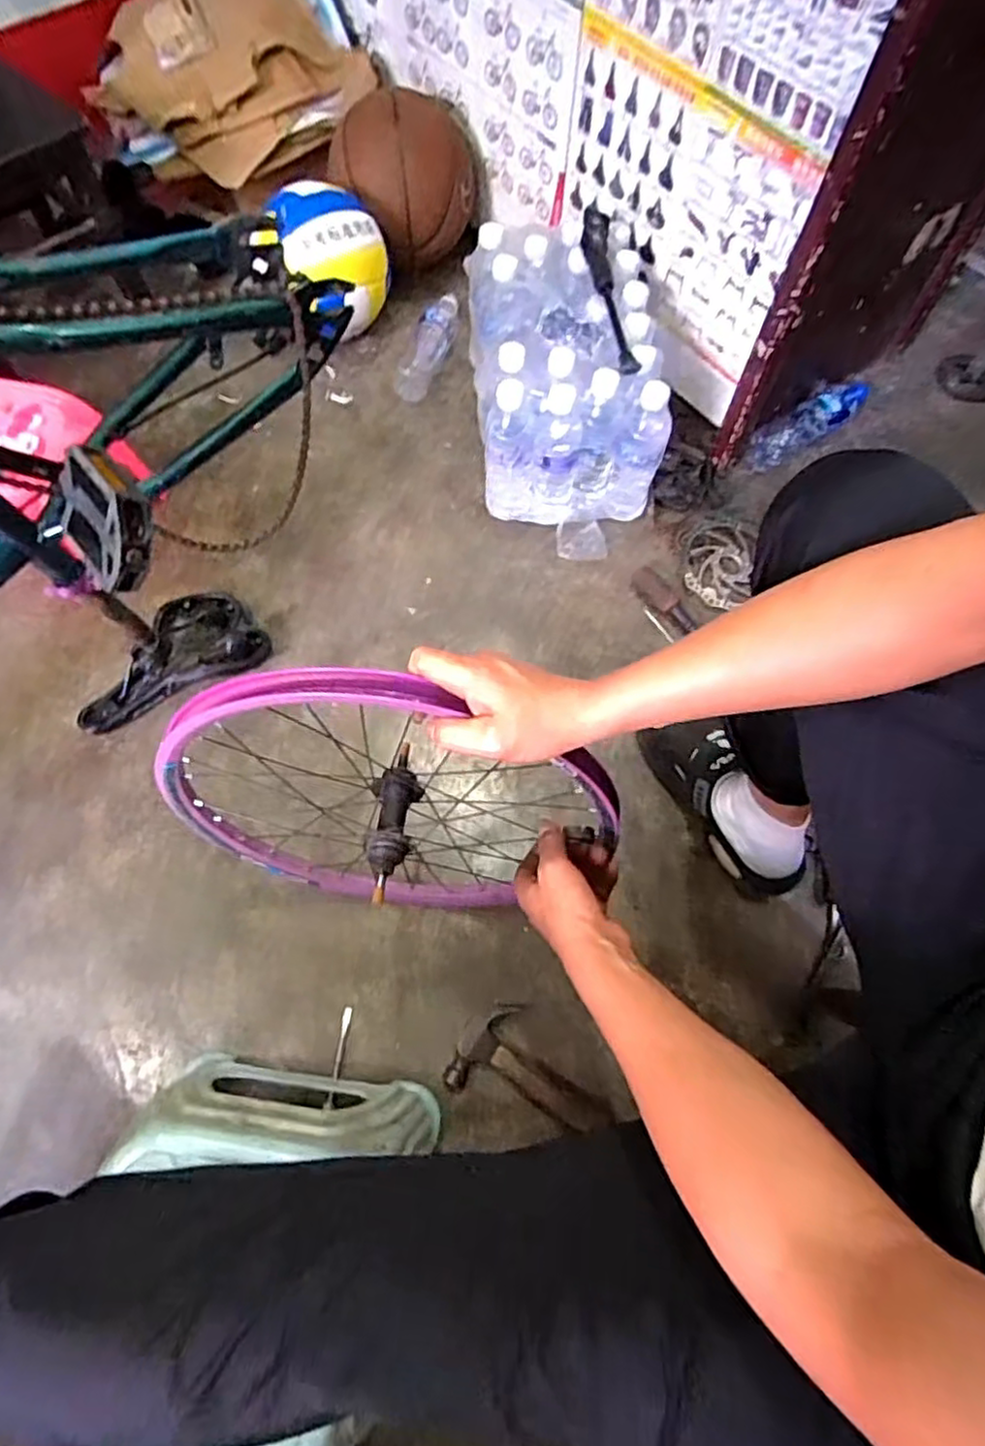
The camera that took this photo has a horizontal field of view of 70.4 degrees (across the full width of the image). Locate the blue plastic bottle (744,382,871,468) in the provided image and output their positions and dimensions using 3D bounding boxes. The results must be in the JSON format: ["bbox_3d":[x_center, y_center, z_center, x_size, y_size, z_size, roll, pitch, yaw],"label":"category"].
[{"bbox_3d":[0.491,-0.463,1.085,0.237,0.055,0.053,-33,72,-14],"label":"blue plastic bottle"}]

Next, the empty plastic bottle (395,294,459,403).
[{"bbox_3d":[-0.100,-0.610,1.131,0.055,0.062,0.201,17,68,6],"label":"empty plastic bottle"}]

